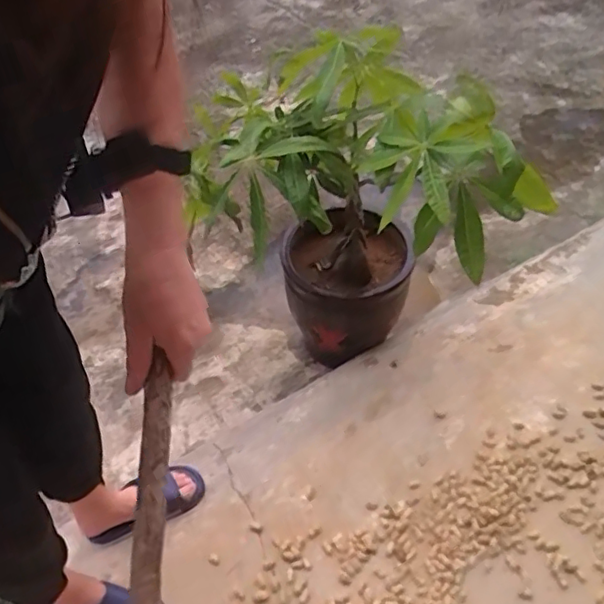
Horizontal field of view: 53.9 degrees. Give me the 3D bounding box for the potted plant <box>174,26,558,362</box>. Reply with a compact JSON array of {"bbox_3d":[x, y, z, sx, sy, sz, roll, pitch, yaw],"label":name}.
[{"bbox_3d":[0.159,-0.179,1.343,0.595,0.673,0.431,15,53,13],"label":"potted plant"}]

